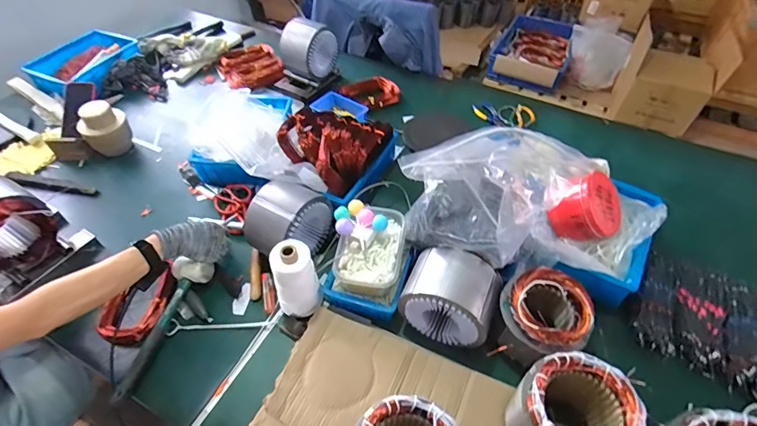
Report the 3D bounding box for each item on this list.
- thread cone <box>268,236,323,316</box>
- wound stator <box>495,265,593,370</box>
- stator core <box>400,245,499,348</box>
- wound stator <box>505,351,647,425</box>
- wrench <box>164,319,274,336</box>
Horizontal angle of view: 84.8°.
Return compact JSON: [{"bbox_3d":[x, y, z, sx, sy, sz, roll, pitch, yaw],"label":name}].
[{"bbox_3d":[-0.143,0.127,0.736,0.069,0.165,0.069,0,49,0],"label":"thread cone"},{"bbox_3d":[0.281,0.181,0.710,0.137,0.124,0.136,0,49,0],"label":"wound stator"},{"bbox_3d":[0.126,0.152,0.733,0.149,0.146,0.110,17,51,15],"label":"stator core"},{"bbox_3d":[0.272,0.296,0.596,0.137,0.155,0.147,0,49,0],"label":"wound stator"},{"bbox_3d":[-0.295,0.210,0.782,0.193,0.008,0.027,-4,49,-3],"label":"wrench"}]

